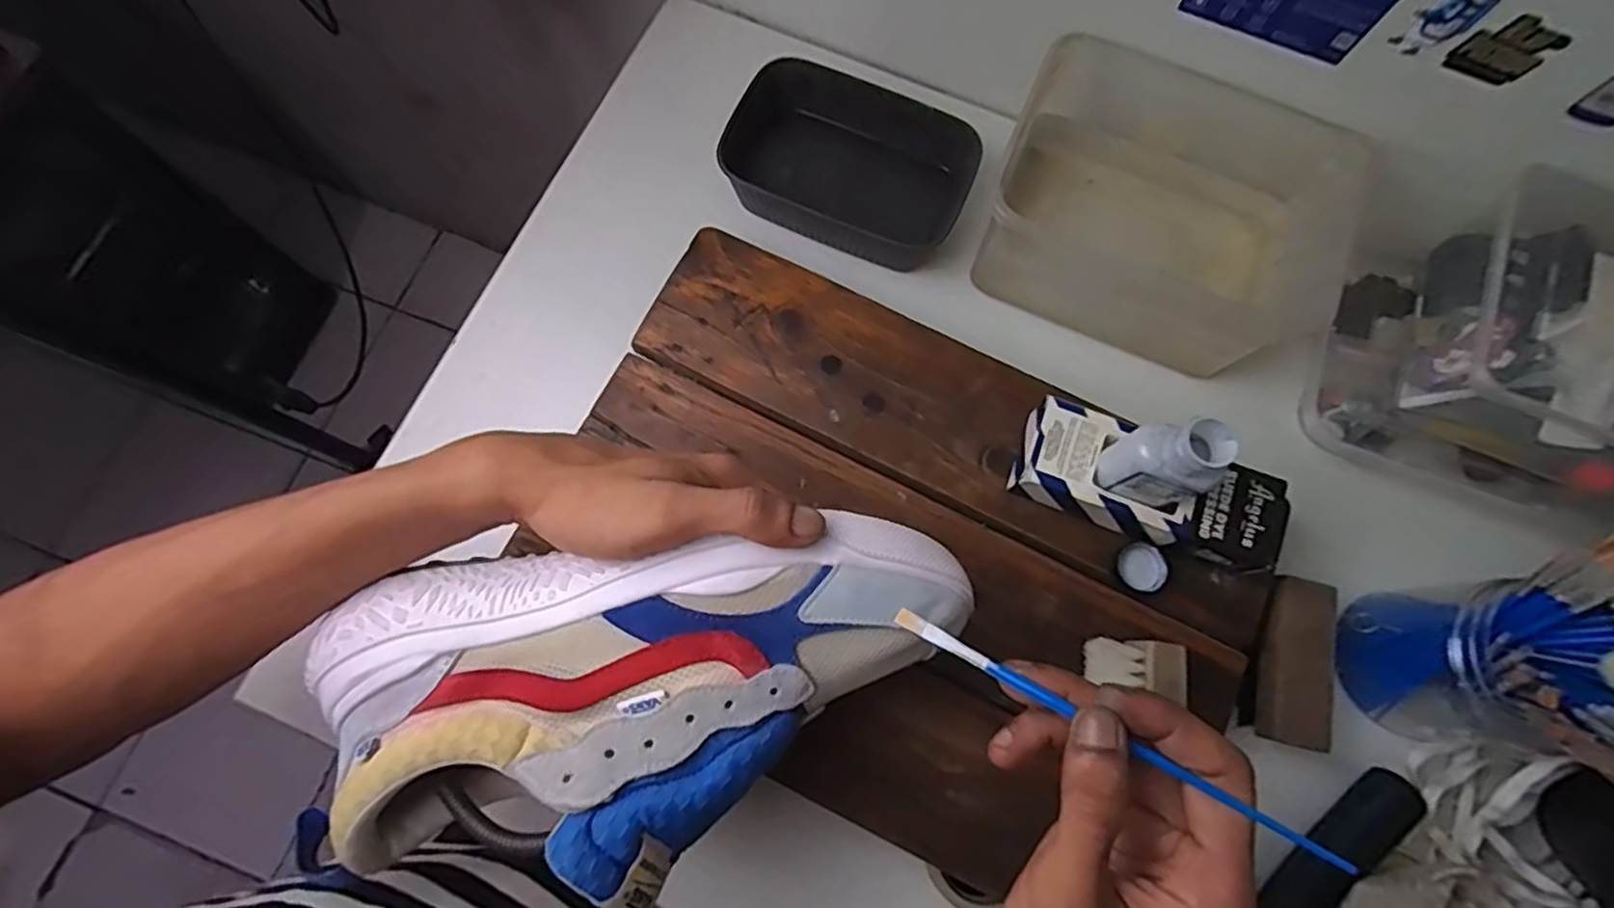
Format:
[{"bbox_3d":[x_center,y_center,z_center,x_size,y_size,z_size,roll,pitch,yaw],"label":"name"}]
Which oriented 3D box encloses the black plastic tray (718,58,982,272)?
[{"bbox_3d":[0.030,-0.203,0.499,0.169,0.051,0.107,19,76,3],"label":"black plastic tray"}]

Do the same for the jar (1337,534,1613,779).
[{"bbox_3d":[0.383,0.112,0.369,0.098,0.140,0.112,13,76,1],"label":"jar"}]

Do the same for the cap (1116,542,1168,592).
[{"bbox_3d":[0.194,0.066,0.408,0.024,0.014,0.027,0,76,-2],"label":"cap"}]

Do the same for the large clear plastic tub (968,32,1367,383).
[{"bbox_3d":[0.241,-0.153,0.481,0.226,0.113,0.151,25,77,4],"label":"large clear plastic tub"}]

